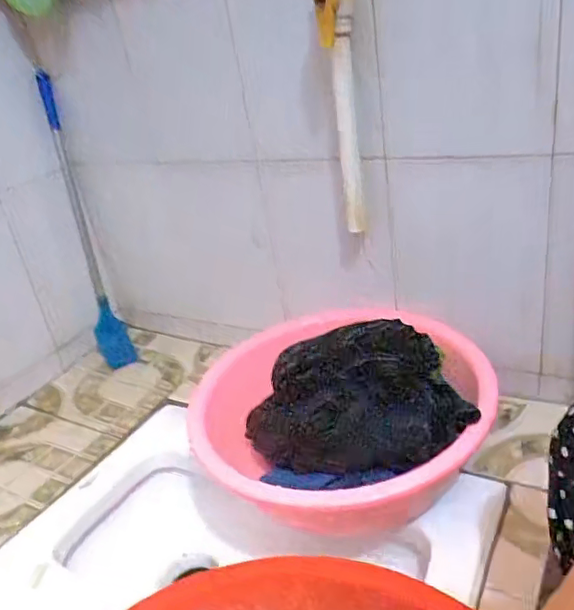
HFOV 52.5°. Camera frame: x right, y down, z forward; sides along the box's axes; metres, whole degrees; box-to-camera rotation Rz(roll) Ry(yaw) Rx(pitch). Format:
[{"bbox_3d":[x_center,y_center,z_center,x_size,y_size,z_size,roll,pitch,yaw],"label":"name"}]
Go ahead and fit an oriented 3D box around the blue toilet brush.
[{"bbox_3d":[-0.361,-0.132,1.037,0.062,0.516,0.112,-16,26,-18],"label":"blue toilet brush"}]

